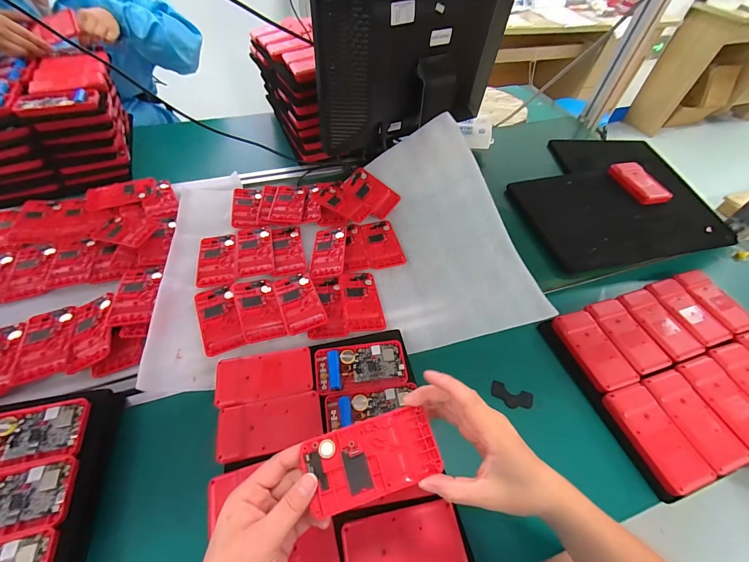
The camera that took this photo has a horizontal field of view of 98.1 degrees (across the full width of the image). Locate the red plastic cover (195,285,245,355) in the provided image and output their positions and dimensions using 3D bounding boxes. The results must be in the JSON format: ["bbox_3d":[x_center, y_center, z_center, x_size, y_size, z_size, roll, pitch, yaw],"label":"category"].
[{"bbox_3d":[-0.234,0.054,0.490,0.054,0.009,0.116,-19,55,-18],"label":"red plastic cover"}]

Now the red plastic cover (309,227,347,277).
[{"bbox_3d":[-0.083,-0.056,0.586,0.060,0.010,0.117,2,52,-2],"label":"red plastic cover"}]

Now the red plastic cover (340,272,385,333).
[{"bbox_3d":[-0.020,0.028,0.525,0.058,0.012,0.118,-6,53,-9],"label":"red plastic cover"}]

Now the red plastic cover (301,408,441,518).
[{"bbox_3d":[-0.002,0.159,0.293,0.115,0.017,0.061,-13,55,-13],"label":"red plastic cover"}]

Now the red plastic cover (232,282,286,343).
[{"bbox_3d":[-0.178,0.043,0.500,0.058,0.013,0.119,-17,55,-16],"label":"red plastic cover"}]

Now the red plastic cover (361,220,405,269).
[{"bbox_3d":[0.014,-0.072,0.614,0.063,0.008,0.119,-8,53,-10],"label":"red plastic cover"}]

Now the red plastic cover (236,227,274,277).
[{"bbox_3d":[-0.213,-0.055,0.578,0.060,0.005,0.119,-10,53,-11],"label":"red plastic cover"}]

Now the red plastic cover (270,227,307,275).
[{"bbox_3d":[-0.158,-0.058,0.595,0.057,0.007,0.123,-8,53,-10],"label":"red plastic cover"}]

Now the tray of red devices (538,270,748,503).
[{"bbox_3d":[0.461,0.121,0.481,0.328,0.026,0.243,-14,55,-14],"label":"tray of red devices"}]

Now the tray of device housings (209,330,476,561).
[{"bbox_3d":[-0.042,0.223,0.365,0.248,0.026,0.334,-11,53,-12],"label":"tray of device housings"}]

